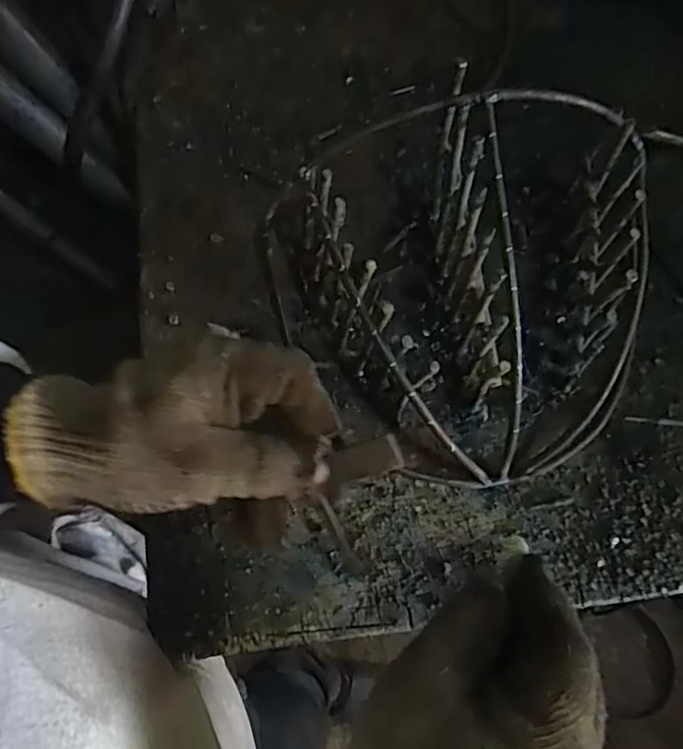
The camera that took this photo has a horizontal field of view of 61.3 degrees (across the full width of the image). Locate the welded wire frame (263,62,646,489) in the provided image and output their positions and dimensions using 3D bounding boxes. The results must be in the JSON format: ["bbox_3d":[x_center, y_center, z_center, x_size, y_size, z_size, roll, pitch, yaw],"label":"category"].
[{"bbox_3d":[0.065,-0.039,0.315,0.200,0.118,0.190,-11,76,-2],"label":"welded wire frame"}]

